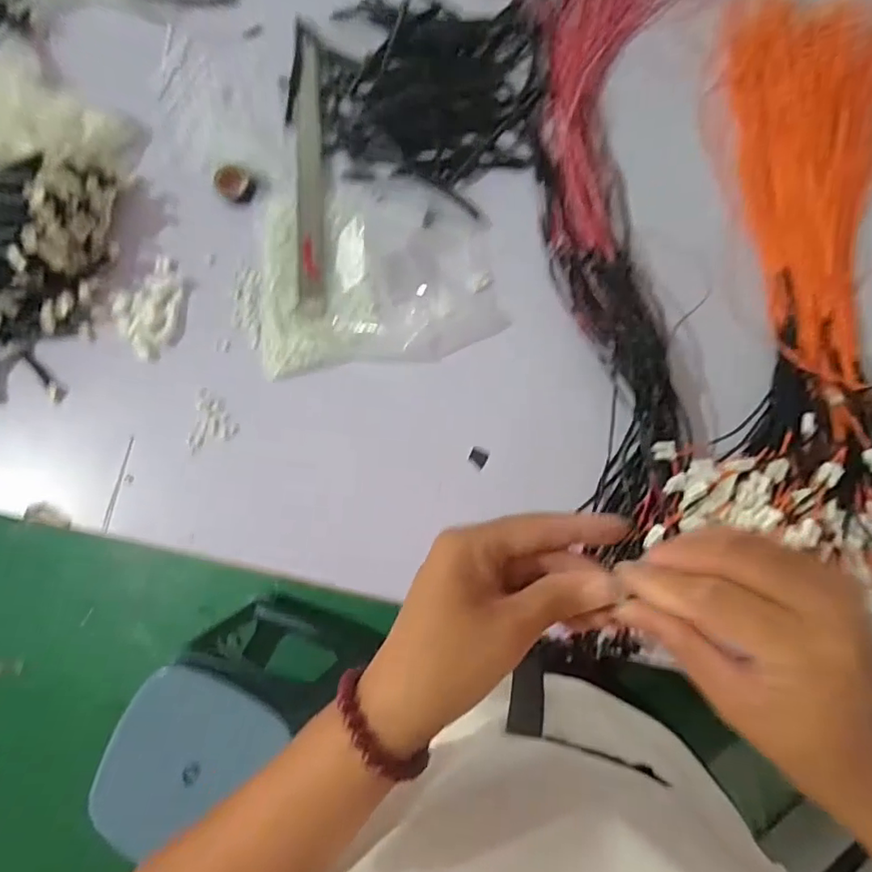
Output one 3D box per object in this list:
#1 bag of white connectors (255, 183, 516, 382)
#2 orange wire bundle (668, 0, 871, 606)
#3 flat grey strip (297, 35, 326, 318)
[{"bbox_3d":[-0.066,-0.171,0.571,0.246,0.043,0.194,-8,81,3],"label":"bag of white connectors"},{"bbox_3d":[0.359,-0.167,0.531,0.267,0.061,0.626,3,82,5],"label":"orange wire bundle"},{"bbox_3d":[-0.135,-0.283,0.609,0.029,0.011,0.325,-4,81,4],"label":"flat grey strip"}]

